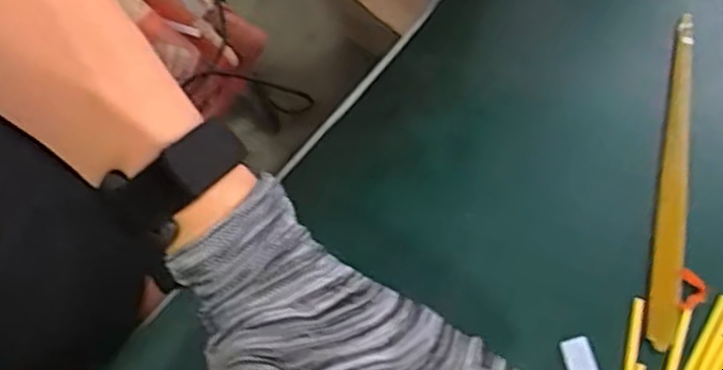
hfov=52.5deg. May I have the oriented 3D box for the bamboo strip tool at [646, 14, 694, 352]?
[{"bbox_3d":[0.197,-0.007,0.458,0.019,0.009,0.211,11,73,5],"label":"bamboo strip tool"}]

